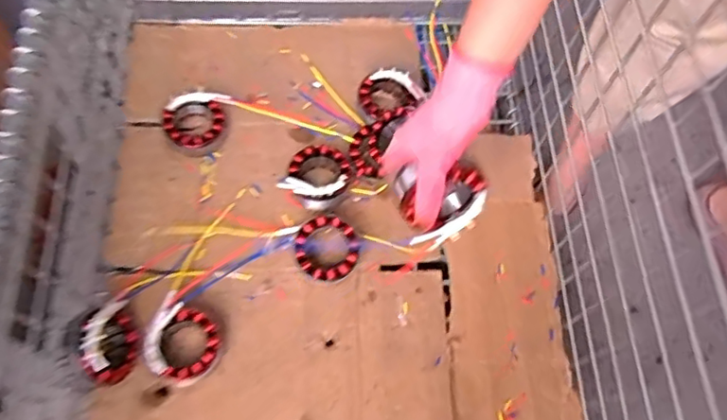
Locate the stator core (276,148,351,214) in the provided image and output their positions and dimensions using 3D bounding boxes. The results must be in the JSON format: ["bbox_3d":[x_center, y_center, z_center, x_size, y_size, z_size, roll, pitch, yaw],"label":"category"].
[{"bbox_3d":[-0.061,-0.045,0.801,0.082,0.052,0.087,27,69,8],"label":"stator core"}]

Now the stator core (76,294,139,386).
[{"bbox_3d":[-0.287,0.145,0.673,0.026,0.076,0.072,-16,108,16],"label":"stator core"}]

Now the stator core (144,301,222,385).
[{"bbox_3d":[-0.214,0.163,0.712,0.079,0.044,0.085,1,68,-2],"label":"stator core"}]

